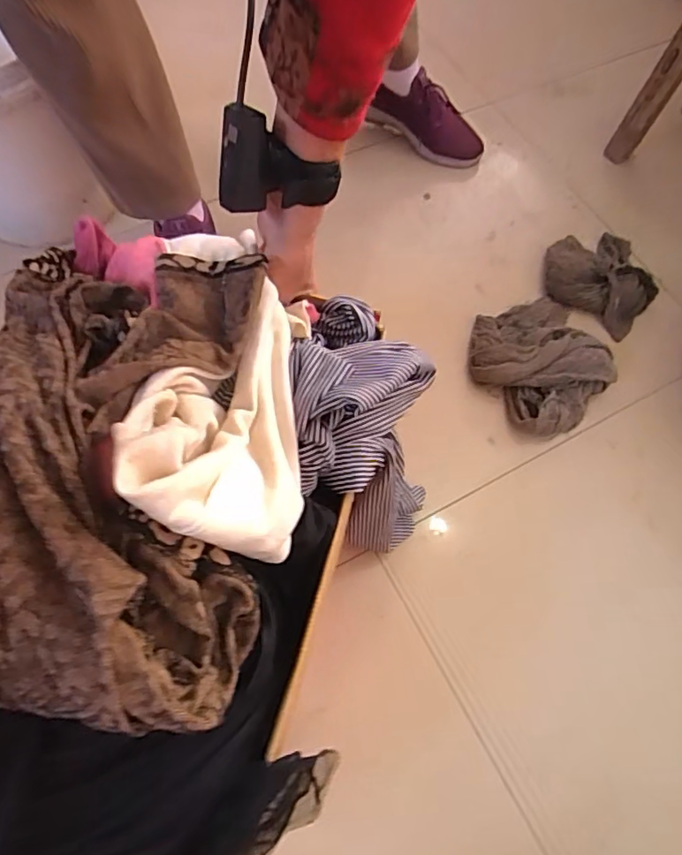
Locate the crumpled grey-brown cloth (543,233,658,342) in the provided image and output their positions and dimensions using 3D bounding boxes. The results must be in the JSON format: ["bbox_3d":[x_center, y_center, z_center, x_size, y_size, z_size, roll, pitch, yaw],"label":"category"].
[{"bbox_3d":[0.384,-0.231,0.801,0.159,0.031,0.159,33,69,11],"label":"crumpled grey-brown cloth"}]

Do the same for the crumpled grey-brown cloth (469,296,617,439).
[{"bbox_3d":[0.269,-0.093,0.732,0.171,0.064,0.203,-14,68,-8],"label":"crumpled grey-brown cloth"}]

